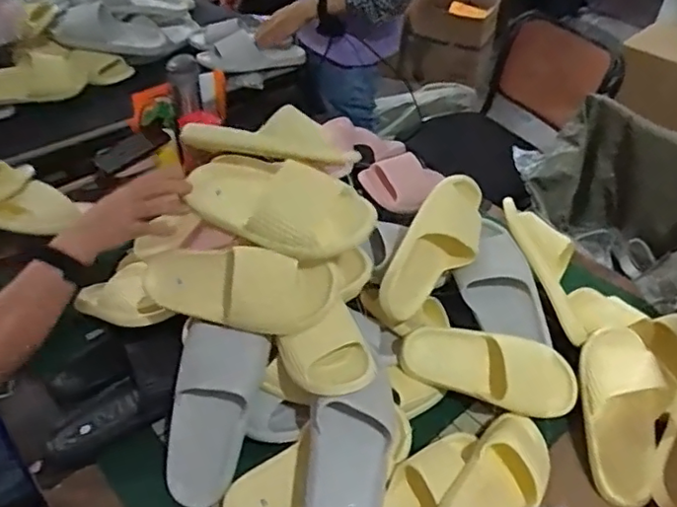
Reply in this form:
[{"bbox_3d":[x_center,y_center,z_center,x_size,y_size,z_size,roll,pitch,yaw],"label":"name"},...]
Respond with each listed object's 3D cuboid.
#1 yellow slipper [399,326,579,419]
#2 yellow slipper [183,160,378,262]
[{"bbox_3d":[0.222,0.166,0.860,0.259,0.066,0.109,15,74,-4],"label":"yellow slipper"},{"bbox_3d":[-0.070,-0.054,0.774,0.241,0.075,0.117,18,78,16],"label":"yellow slipper"}]

